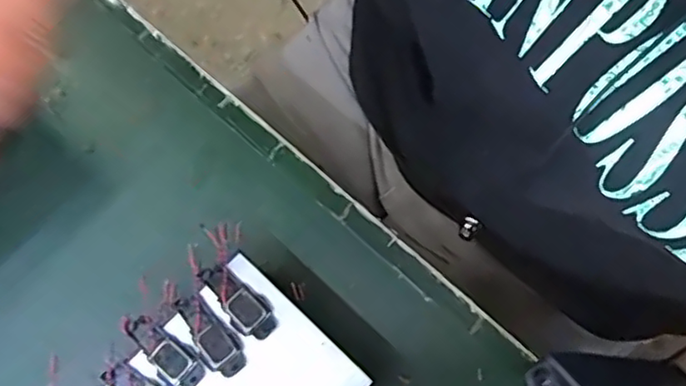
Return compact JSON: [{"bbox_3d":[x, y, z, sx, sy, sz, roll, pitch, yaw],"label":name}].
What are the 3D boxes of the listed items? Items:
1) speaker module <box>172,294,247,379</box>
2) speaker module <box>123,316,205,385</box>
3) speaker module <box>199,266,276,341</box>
[{"bbox_3d":[-0.057,0.060,0.271,0.016,0.006,0.040,-44,77,-10],"label":"speaker module"},{"bbox_3d":[-0.076,0.066,0.269,0.039,0.004,0.013,39,79,12],"label":"speaker module"},{"bbox_3d":[-0.046,0.046,0.275,0.040,0.007,0.017,40,79,12],"label":"speaker module"}]

